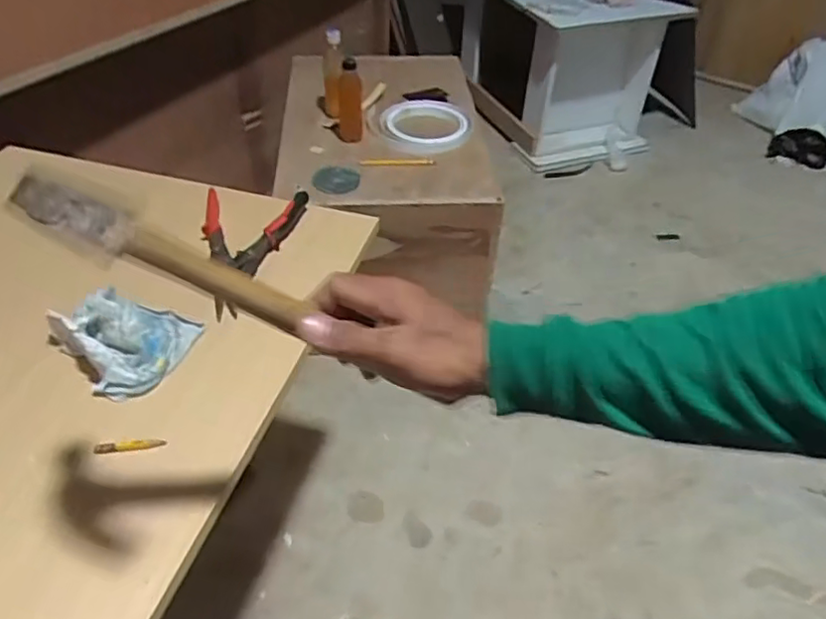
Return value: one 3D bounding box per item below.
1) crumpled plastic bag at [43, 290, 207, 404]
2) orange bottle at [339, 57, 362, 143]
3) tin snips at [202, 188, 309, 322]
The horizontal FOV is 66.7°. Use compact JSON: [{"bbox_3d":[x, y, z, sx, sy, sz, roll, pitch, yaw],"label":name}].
[{"bbox_3d":[-0.314,0.029,0.664,0.138,0.044,0.119,16,46,14],"label":"crumpled plastic bag"},{"bbox_3d":[-0.140,-0.458,1.390,0.055,0.187,0.064,-1,44,-4],"label":"orange bottle"},{"bbox_3d":[-0.214,-0.078,0.792,0.129,0.033,0.204,3,44,0],"label":"tin snips"}]

